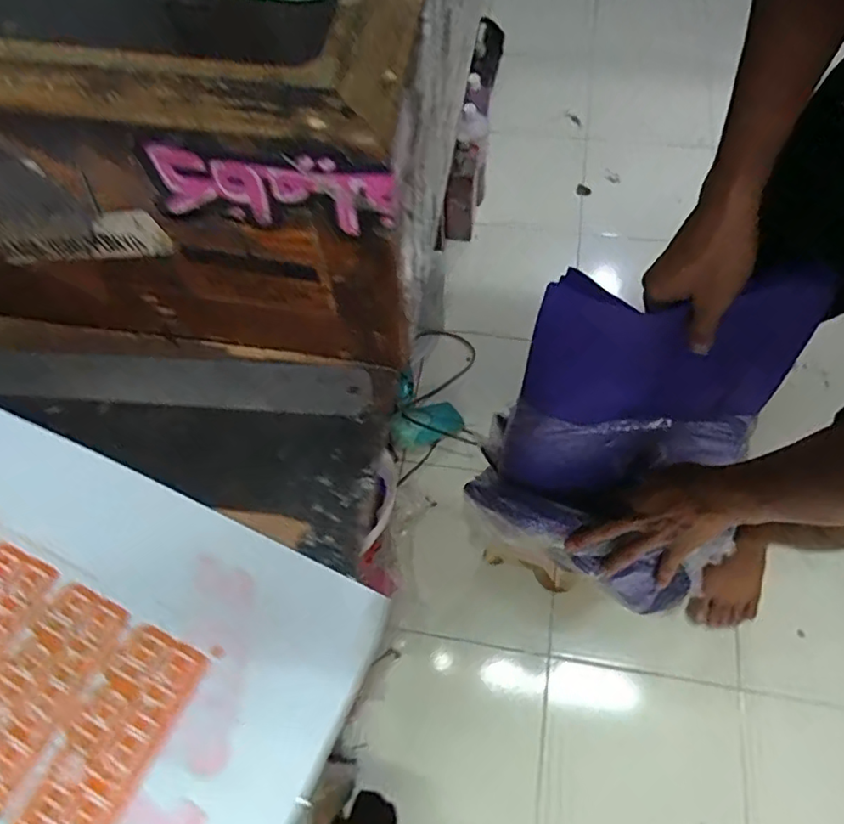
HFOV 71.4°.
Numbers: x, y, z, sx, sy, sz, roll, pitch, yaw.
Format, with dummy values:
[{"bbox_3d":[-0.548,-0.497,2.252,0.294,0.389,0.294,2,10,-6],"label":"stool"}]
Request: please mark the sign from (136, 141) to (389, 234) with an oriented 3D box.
[{"bbox_3d":[-0.056,-0.083,0.221,0.092,0.032,0.005,7,65,6],"label":"sign"}]

